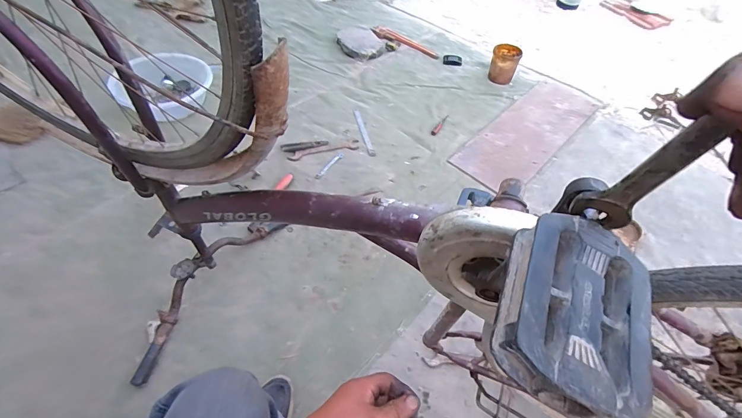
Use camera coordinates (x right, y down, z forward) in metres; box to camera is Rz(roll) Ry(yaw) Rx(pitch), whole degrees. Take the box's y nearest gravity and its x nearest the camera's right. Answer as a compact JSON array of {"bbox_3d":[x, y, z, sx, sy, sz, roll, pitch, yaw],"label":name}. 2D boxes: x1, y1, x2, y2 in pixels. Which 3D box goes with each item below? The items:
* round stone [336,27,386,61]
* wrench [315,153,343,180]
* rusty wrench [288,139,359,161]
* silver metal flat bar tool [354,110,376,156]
[{"bbox_3d":[-0.050,-0.752,1.649,0.197,0.053,0.227,-34,63,-26],"label":"round stone"},{"bbox_3d":[-0.141,-0.149,1.251,0.022,0.016,0.147,31,59,15],"label":"wrench"},{"bbox_3d":[-0.166,-0.209,1.296,0.249,0.011,0.045,-14,59,-13],"label":"rusty wrench"},{"bbox_3d":[-0.027,-0.284,1.363,0.025,0.006,0.236,-7,59,-22],"label":"silver metal flat bar tool"}]

